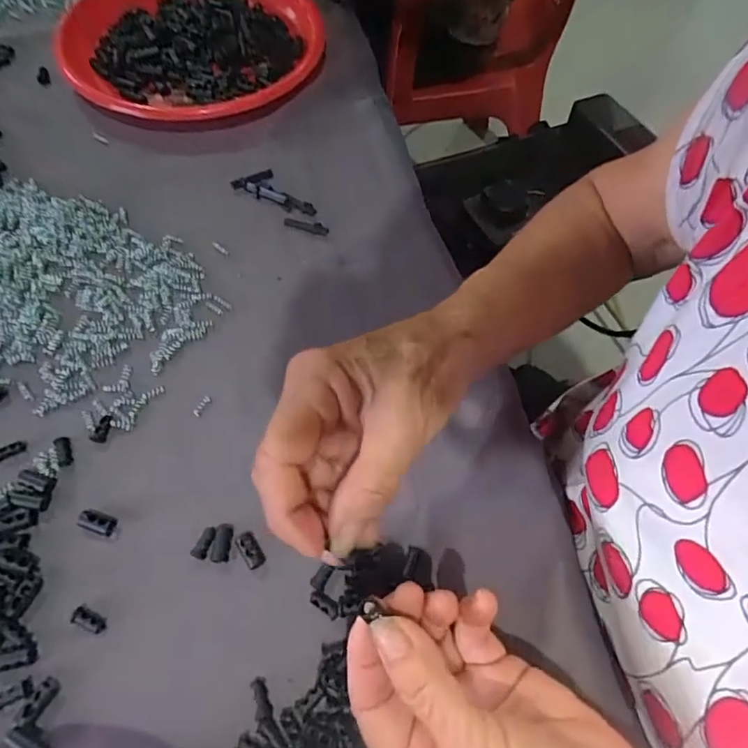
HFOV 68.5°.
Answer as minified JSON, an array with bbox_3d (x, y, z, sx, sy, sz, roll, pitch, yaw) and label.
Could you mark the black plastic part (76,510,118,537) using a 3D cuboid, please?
[{"bbox_3d":[-0.153,0.081,0.302,0.022,0.007,0.011,17,61,6],"label":"black plastic part"}]

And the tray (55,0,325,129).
[{"bbox_3d":[-0.166,-0.300,0.495,0.235,0.035,0.219,4,61,-1],"label":"tray"}]

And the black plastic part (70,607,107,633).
[{"bbox_3d":[-0.145,0.126,0.280,0.018,0.004,0.008,29,63,-1],"label":"black plastic part"}]

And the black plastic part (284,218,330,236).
[{"bbox_3d":[-0.051,-0.112,0.413,0.035,0.004,0.009,17,61,6],"label":"black plastic part"}]

